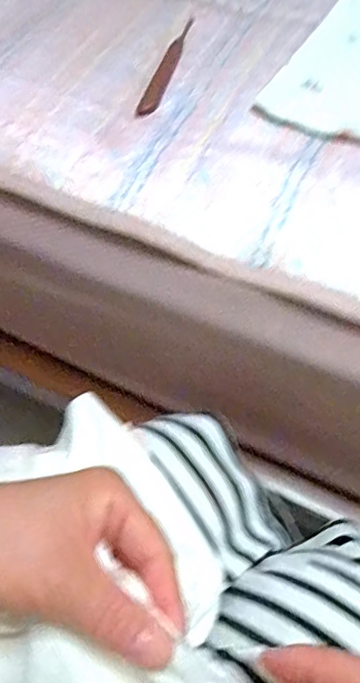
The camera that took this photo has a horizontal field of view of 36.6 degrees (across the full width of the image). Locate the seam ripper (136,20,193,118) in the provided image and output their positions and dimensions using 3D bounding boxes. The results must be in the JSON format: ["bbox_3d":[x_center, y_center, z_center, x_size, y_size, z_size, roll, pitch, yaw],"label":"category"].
[{"bbox_3d":[-0.010,-0.208,0.408,0.012,0.004,0.111,12,61,12],"label":"seam ripper"}]

